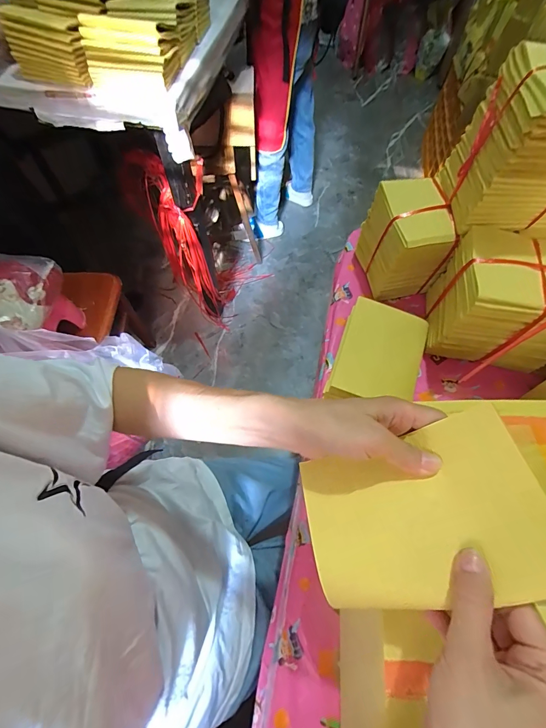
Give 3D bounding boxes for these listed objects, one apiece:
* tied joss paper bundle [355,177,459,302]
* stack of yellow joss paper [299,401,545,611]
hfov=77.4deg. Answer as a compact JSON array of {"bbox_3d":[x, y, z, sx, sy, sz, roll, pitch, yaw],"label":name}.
[{"bbox_3d":[0.208,-0.192,0.544,0.095,0.141,0.116,-9,65,-5],"label":"tied joss paper bundle"},{"bbox_3d":[0.104,0.110,0.249,0.157,0.017,0.112,-24,56,20],"label":"stack of yellow joss paper"}]

